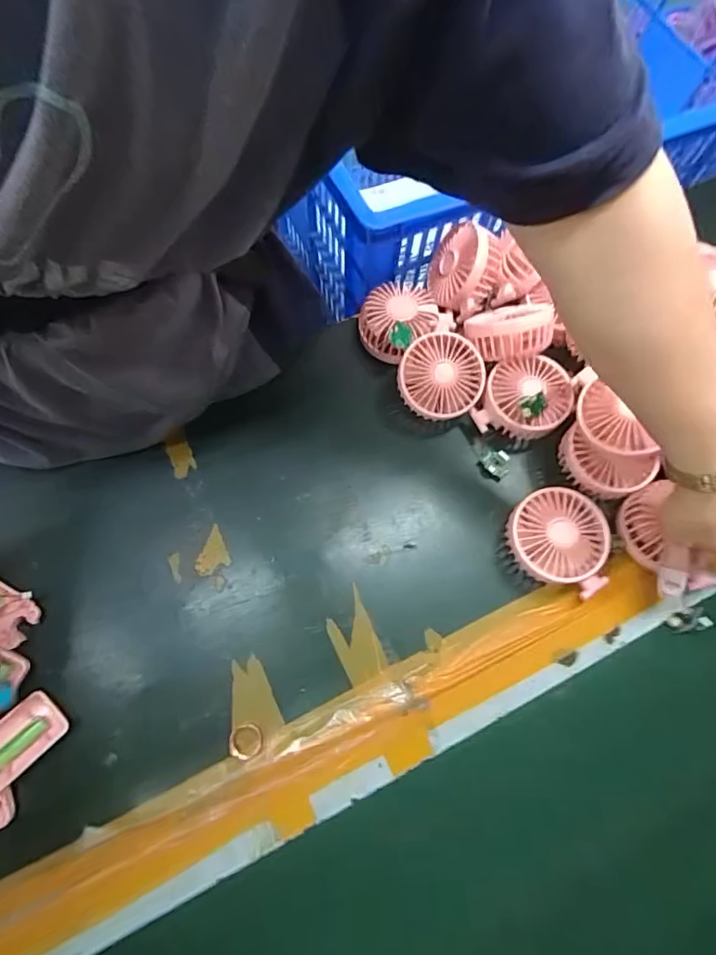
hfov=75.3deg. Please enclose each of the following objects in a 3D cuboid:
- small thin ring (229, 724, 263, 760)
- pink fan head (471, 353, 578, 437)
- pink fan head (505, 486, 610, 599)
[{"bbox_3d":[-0.100,0.237,0.415,0.029,0.007,0.028,1,71,-1],"label":"small thin ring"},{"bbox_3d":[0.173,-0.086,0.491,0.095,0.056,0.082,2,71,-1],"label":"pink fan head"},{"bbox_3d":[0.193,0.059,0.451,0.096,0.047,0.091,18,72,4],"label":"pink fan head"}]

